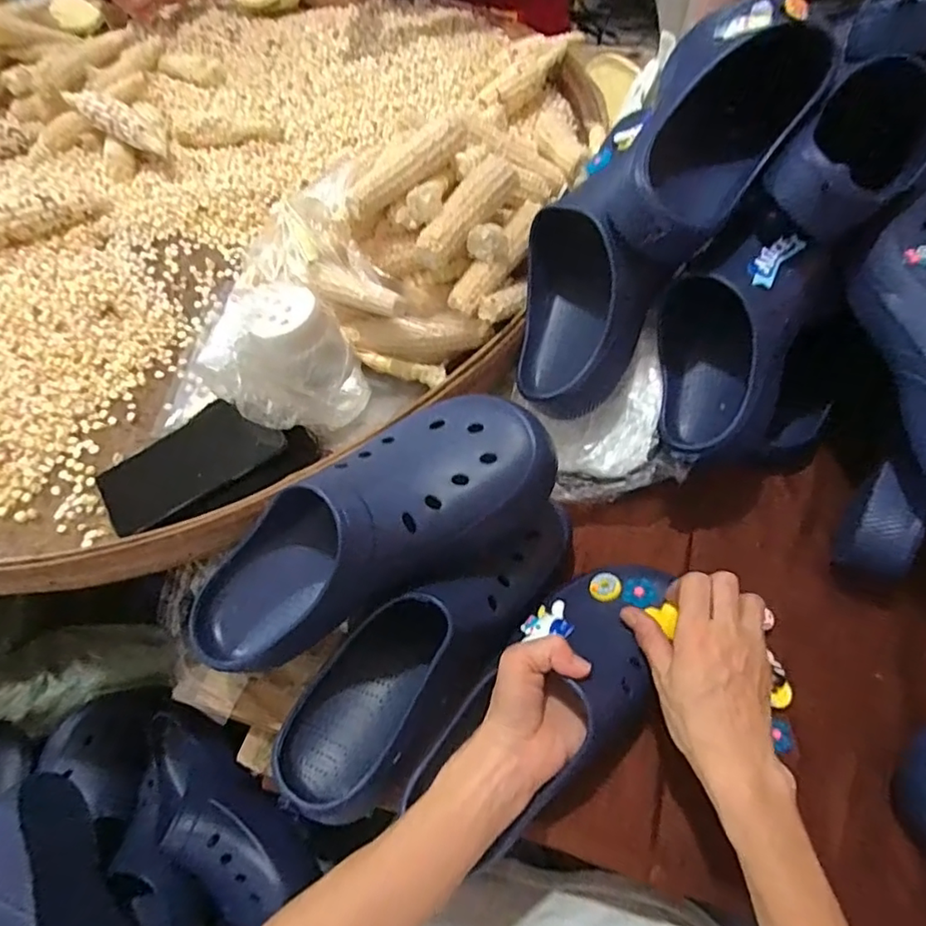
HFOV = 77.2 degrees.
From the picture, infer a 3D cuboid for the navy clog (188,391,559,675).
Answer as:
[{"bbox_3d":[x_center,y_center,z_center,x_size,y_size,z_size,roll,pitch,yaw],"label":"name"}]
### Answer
[{"bbox_3d":[-0.081,0.046,0.423,0.300,0.105,0.115,-33,62,6],"label":"navy clog"}]

